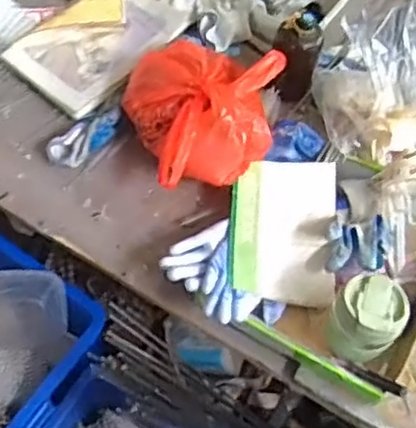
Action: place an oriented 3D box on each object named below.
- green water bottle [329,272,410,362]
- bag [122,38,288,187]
[{"bbox_3d":[0.188,0.120,0.797,0.076,0.098,0.080,2,62,-3],"label":"green water bottle"},{"bbox_3d":[0.007,-0.159,0.956,0.233,0.101,0.227,-16,64,-12],"label":"bag"}]

